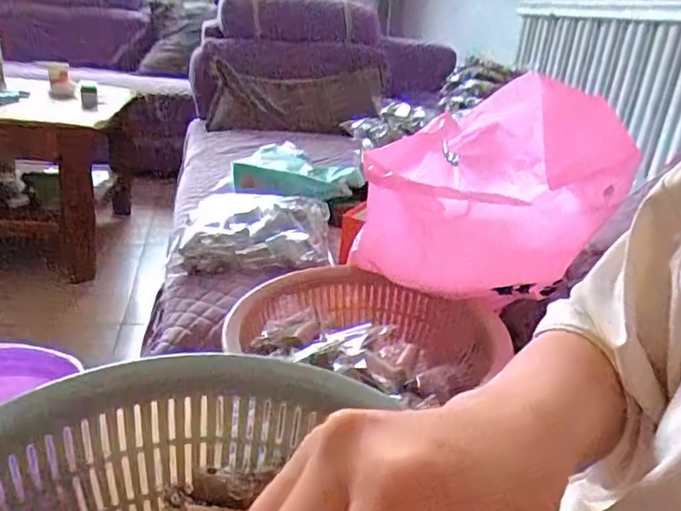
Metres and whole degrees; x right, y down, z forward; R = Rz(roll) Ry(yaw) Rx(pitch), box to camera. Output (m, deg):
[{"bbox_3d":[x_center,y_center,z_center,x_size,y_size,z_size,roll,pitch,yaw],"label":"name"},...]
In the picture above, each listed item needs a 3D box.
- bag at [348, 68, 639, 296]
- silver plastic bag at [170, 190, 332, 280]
[{"bbox_3d":[0.168,-0.065,0.658,0.273,0.201,0.192,-8,26,-32],"label":"bag"},{"bbox_3d":[-0.154,-0.042,1.037,0.269,0.089,0.207,3,22,-9],"label":"silver plastic bag"}]

